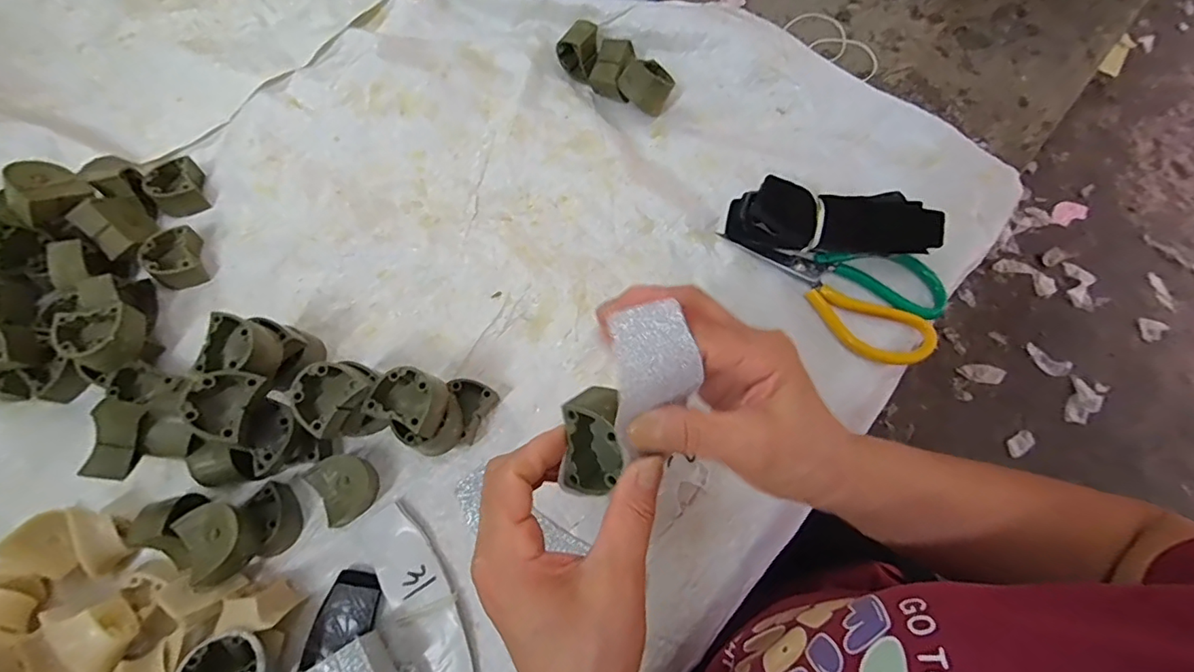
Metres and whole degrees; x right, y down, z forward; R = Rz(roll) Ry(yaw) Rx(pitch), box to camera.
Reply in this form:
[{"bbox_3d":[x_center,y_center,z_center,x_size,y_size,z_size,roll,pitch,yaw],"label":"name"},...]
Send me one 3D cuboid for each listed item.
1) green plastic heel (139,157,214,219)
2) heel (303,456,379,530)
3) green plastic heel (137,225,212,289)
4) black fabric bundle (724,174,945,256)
[{"bbox_3d":[-0.374,-0.133,0.466,0.038,0.023,0.046,-20,70,-8],"label":"green plastic heel"},{"bbox_3d":[-0.183,0.111,0.385,0.037,0.025,0.045,-31,72,-12],"label":"heel"},{"bbox_3d":[-0.357,-0.067,0.443,0.038,0.026,0.045,-21,70,-8],"label":"green plastic heel"},{"bbox_3d":[0.197,-0.099,0.448,0.164,0.047,0.062,5,68,2],"label":"black fabric bundle"}]

